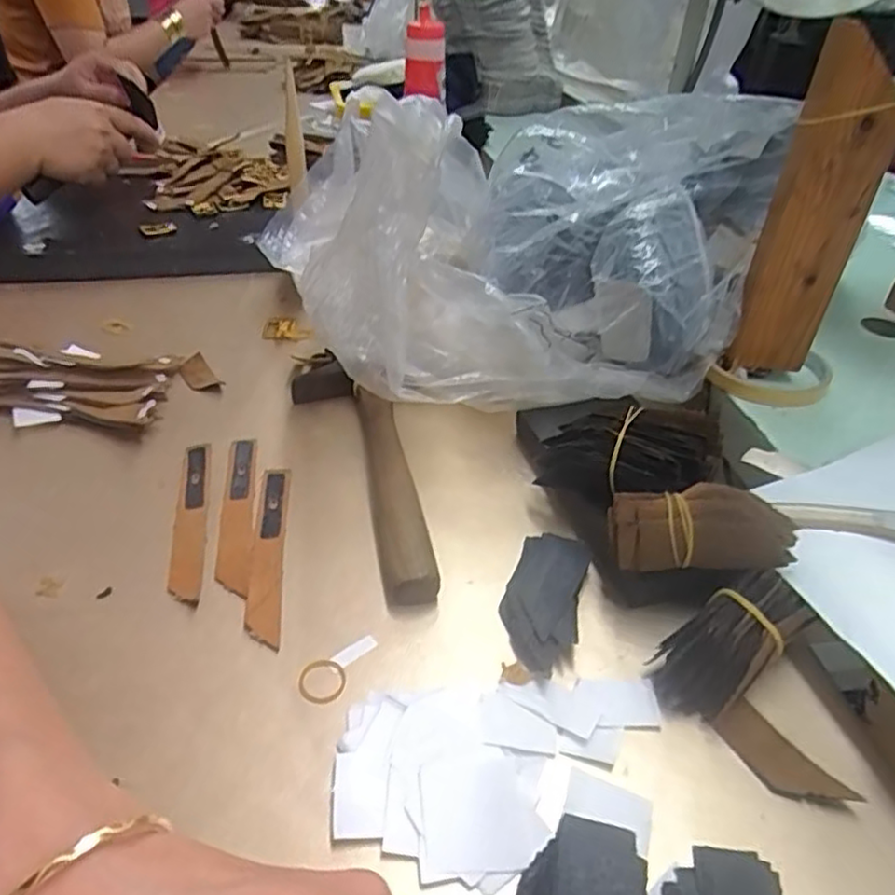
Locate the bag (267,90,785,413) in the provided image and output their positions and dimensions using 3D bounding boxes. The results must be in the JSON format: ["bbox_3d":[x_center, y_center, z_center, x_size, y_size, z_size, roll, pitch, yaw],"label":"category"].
[{"bbox_3d":[0.064,-0.139,0.449,0.238,0.149,0.278,21,41,23],"label":"bag"}]

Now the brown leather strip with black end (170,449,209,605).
[{"bbox_3d":[-0.143,0.037,0.376,0.015,0.005,0.121,-6,38,-11],"label":"brown leather strip with black end"}]

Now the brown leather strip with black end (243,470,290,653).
[{"bbox_3d":[-0.094,0.053,0.358,0.016,0.004,0.125,-4,37,-8],"label":"brown leather strip with black end"}]

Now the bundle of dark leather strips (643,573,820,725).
[{"bbox_3d":[0.123,0.083,0.294,0.078,0.023,0.037,-39,50,-14],"label":"bundle of dark leather strips"}]

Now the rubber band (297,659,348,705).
[{"bbox_3d":[-0.056,0.103,0.297,0.020,0.004,0.020,1,37,-1],"label":"rubber band"}]

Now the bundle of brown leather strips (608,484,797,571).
[{"bbox_3d":[0.120,0.037,0.316,0.083,0.028,0.032,8,37,7],"label":"bundle of brown leather strips"}]

